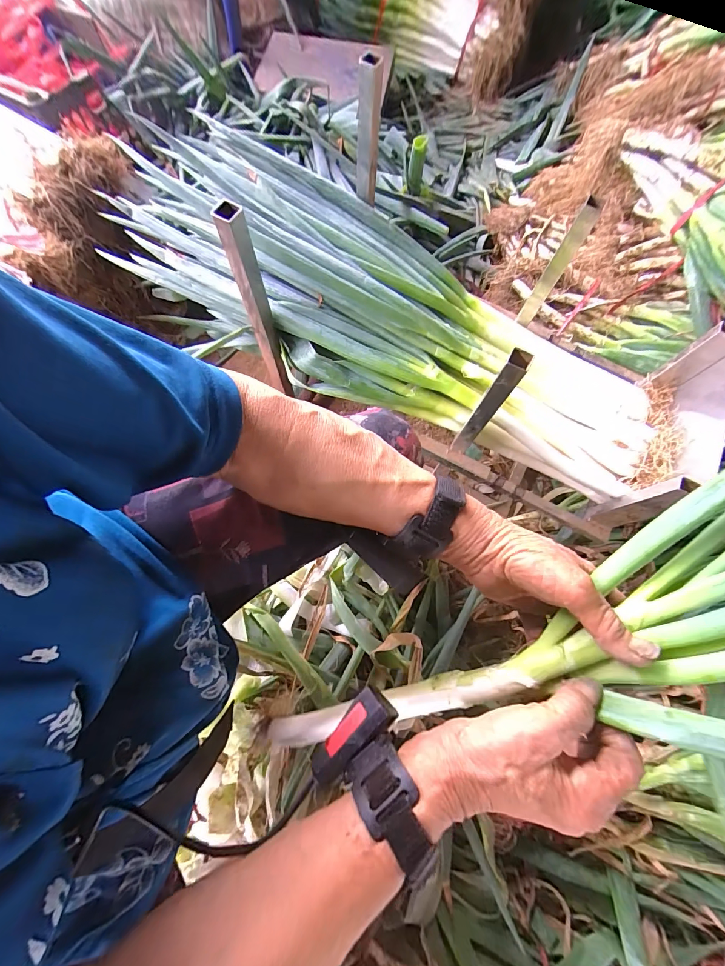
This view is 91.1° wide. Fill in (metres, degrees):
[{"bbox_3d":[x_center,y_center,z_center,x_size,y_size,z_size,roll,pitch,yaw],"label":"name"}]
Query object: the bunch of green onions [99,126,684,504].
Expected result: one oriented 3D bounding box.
[{"bbox_3d":[0.088,-0.249,0.556,0.855,0.169,0.286,25,75,7],"label":"bunch of green onions"}]

